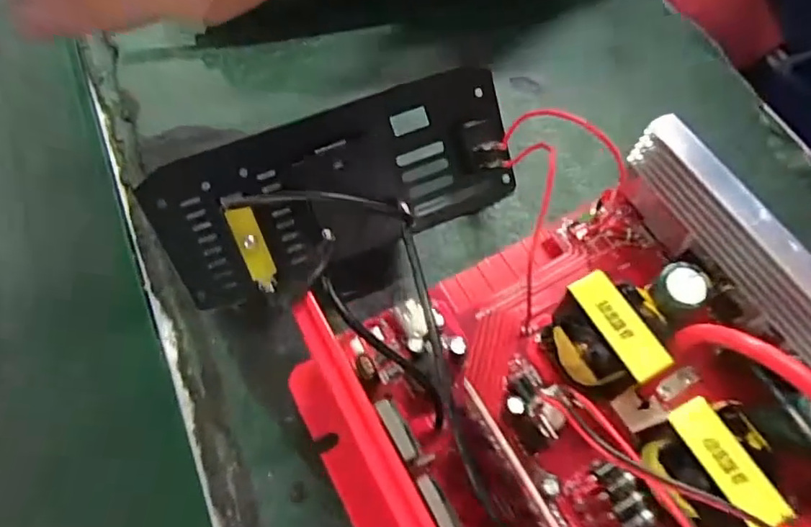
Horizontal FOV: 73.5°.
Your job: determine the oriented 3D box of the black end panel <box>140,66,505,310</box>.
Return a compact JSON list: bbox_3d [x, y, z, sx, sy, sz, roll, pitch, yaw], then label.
[{"bbox_3d":[-0.022,-0.030,0.205,0.137,0.018,0.055,-22,103,-10],"label":"black end panel"}]

